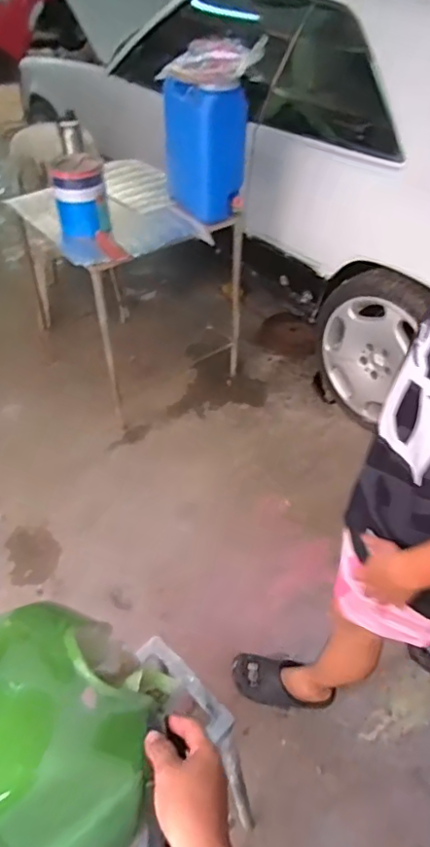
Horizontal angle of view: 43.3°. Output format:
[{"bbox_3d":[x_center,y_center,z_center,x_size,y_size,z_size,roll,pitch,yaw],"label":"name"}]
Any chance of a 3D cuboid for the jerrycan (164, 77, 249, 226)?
[{"bbox_3d":[-0.045,-0.899,1.767,0.148,0.403,0.277,-32,58,-27],"label":"jerrycan"}]

